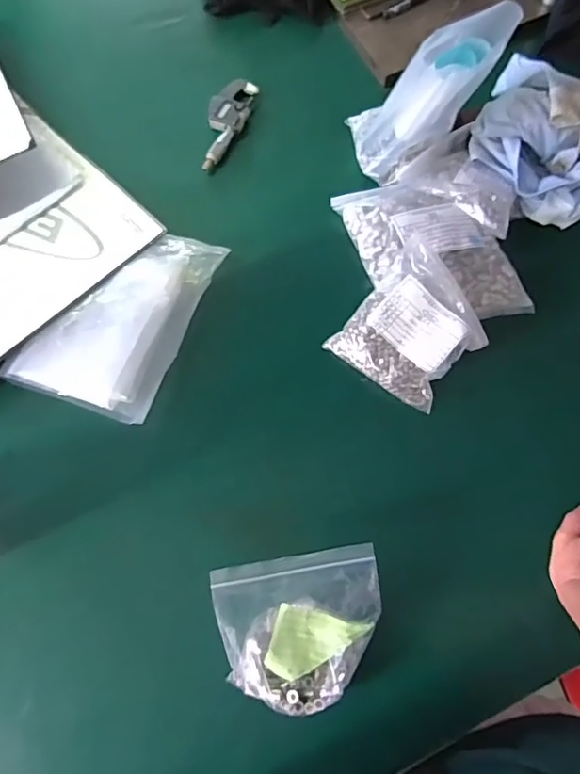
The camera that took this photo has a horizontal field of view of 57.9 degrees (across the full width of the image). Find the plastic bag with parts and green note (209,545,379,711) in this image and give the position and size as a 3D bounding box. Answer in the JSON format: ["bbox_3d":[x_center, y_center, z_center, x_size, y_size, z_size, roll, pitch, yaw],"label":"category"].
[{"bbox_3d":[0.012,0.228,0.494,0.143,0.098,0.128,-9,71,-2],"label":"plastic bag with parts and green note"}]

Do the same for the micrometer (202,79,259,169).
[{"bbox_3d":[-0.089,-0.370,0.727,0.055,0.025,0.154,14,72,6],"label":"micrometer"}]

